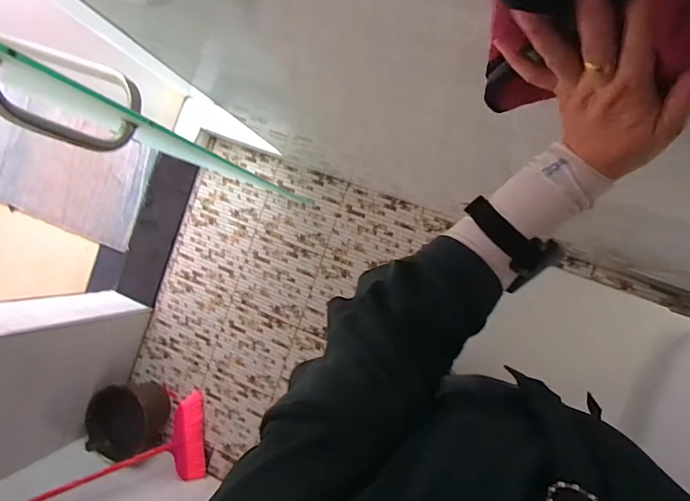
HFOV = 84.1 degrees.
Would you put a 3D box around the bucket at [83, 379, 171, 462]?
[{"bbox_3d":[-0.830,0.648,1.470,0.227,0.229,0.271,-37,82,9],"label":"bucket"}]

